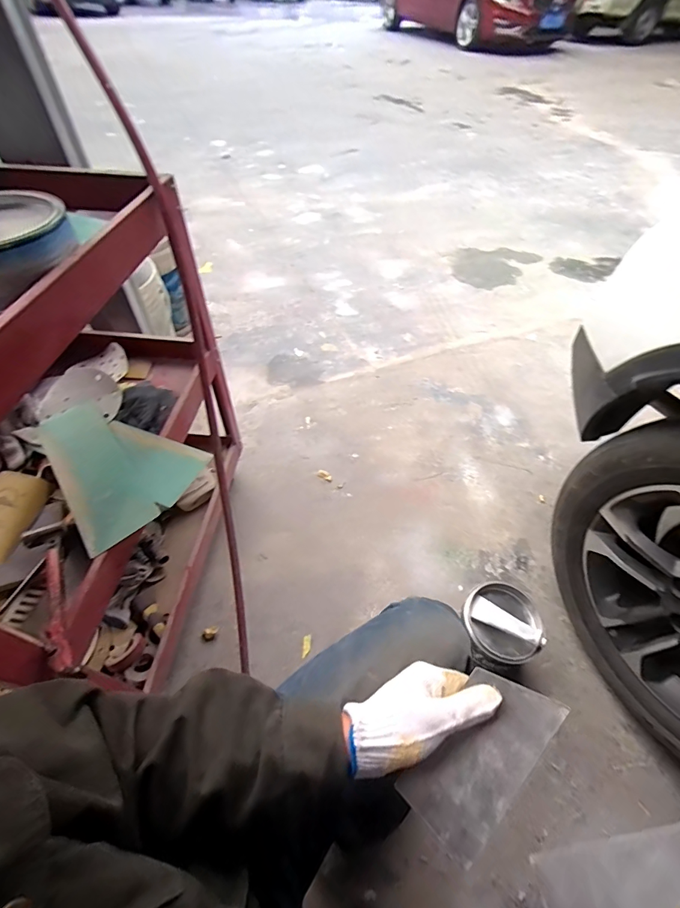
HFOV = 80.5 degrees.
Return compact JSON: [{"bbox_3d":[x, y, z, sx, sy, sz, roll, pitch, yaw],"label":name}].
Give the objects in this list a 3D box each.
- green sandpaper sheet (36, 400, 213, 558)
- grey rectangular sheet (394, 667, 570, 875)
[{"bbox_3d":[-0.363,0.003,0.649,0.197,0.043,0.307,-38,61,-27],"label":"green sandpaper sheet"},{"bbox_3d":[0.119,0.253,0.341,0.070,0.004,0.141,34,79,32],"label":"grey rectangular sheet"}]

